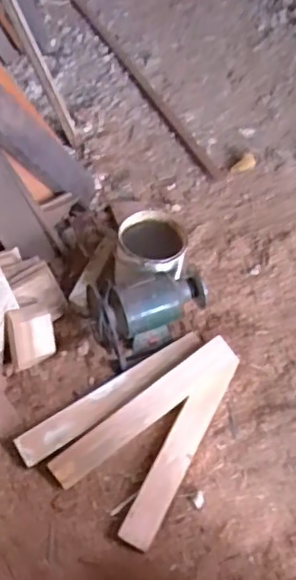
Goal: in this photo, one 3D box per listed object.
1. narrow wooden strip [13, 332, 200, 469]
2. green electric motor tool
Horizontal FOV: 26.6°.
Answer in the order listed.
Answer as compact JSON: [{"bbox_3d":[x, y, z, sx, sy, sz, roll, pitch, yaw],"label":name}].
[{"bbox_3d":[-0.076,0.247,1.489,0.513,0.029,0.075,-30,61,-21],"label":"narrow wooden strip"},{"bbox_3d":[-0.024,-0.022,1.594,0.304,0.165,0.347,-19,57,-16],"label":"green electric motor tool"}]

